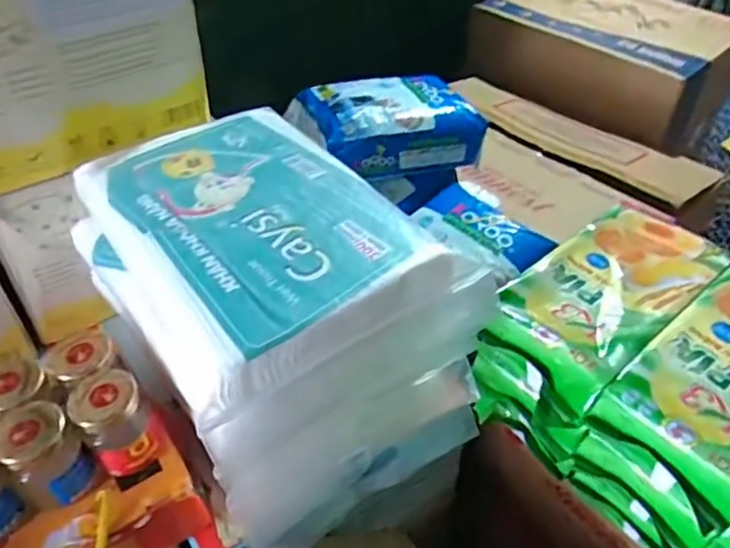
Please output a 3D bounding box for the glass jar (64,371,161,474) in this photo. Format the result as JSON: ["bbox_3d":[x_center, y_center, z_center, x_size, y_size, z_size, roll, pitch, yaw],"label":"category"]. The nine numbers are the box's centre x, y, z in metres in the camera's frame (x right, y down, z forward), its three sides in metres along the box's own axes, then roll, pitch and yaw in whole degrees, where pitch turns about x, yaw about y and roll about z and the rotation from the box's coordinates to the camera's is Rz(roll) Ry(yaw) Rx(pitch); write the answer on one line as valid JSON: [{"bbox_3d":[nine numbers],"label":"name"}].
[{"bbox_3d":[-0.191,0.111,0.477,0.047,0.067,0.055,-21,47,-19],"label":"glass jar"}]

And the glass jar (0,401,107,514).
[{"bbox_3d":[-0.235,0.133,0.460,0.050,0.072,0.052,-1,44,1],"label":"glass jar"}]

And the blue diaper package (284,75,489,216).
[{"bbox_3d":[0.033,-0.196,0.853,0.208,0.099,0.186,-15,45,-14],"label":"blue diaper package"}]

